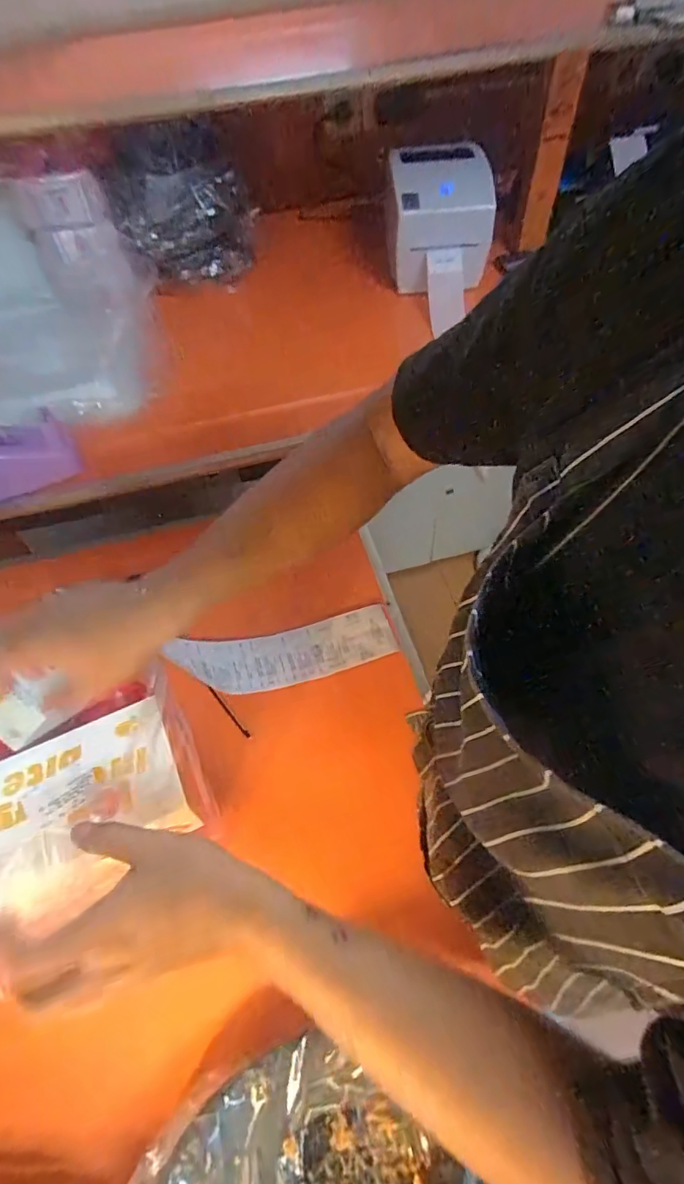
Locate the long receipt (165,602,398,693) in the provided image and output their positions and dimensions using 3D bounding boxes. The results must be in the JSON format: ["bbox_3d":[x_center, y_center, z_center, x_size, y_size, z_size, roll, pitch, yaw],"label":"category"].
[{"bbox_3d":[-0.071,0.076,0.691,0.284,0.037,0.079,-9,56,-18],"label":"long receipt"}]

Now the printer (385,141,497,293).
[{"bbox_3d":[0.173,-0.700,0.991,0.178,0.162,0.198,-7,57,-1],"label":"printer"}]

